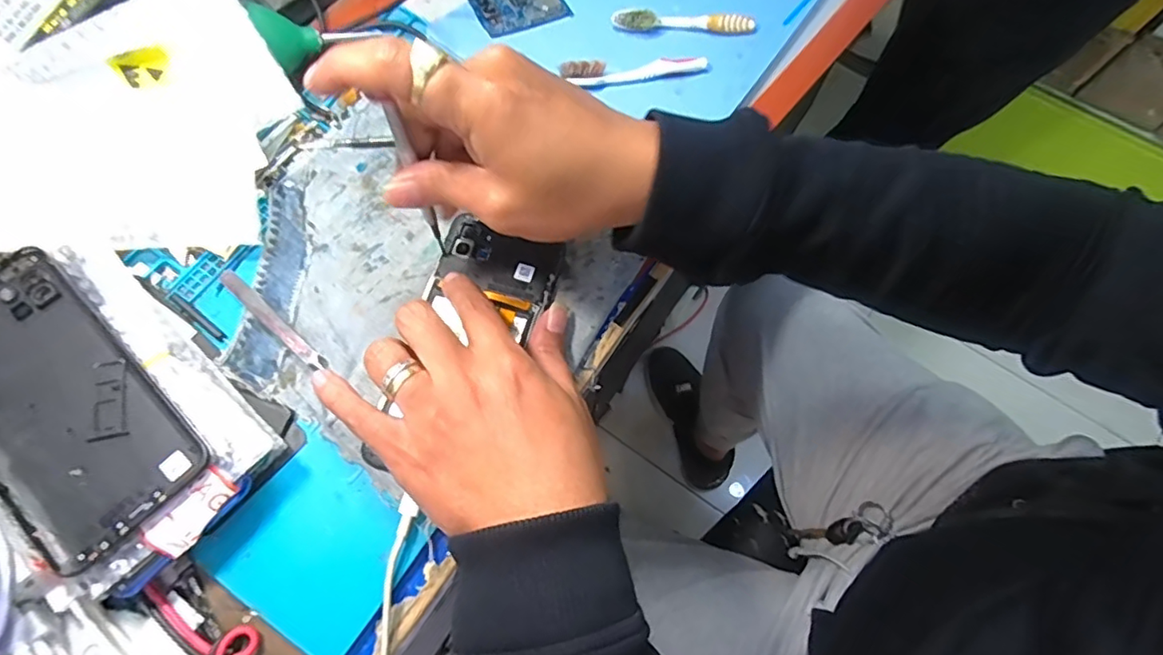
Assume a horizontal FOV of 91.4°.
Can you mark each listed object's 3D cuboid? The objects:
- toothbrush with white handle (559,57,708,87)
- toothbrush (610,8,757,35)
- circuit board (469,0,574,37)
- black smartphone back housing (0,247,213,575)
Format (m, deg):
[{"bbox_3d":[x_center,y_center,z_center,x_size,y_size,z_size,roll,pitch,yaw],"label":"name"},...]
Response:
[{"bbox_3d":[0.038,-0.178,0.391,0.103,0.018,0.012,-12,70,-7],"label":"toothbrush with white handle"},{"bbox_3d":[0.075,-0.220,0.410,0.103,0.016,0.012,1,68,-2],"label":"toothbrush"},{"bbox_3d":[-0.045,-0.237,0.416,0.066,0.004,0.046,-20,76,-11],"label":"circuit board"},{"bbox_3d":[-0.257,0.033,0.276,0.161,0.005,0.073,41,72,13],"label":"black smartphone back housing"}]

